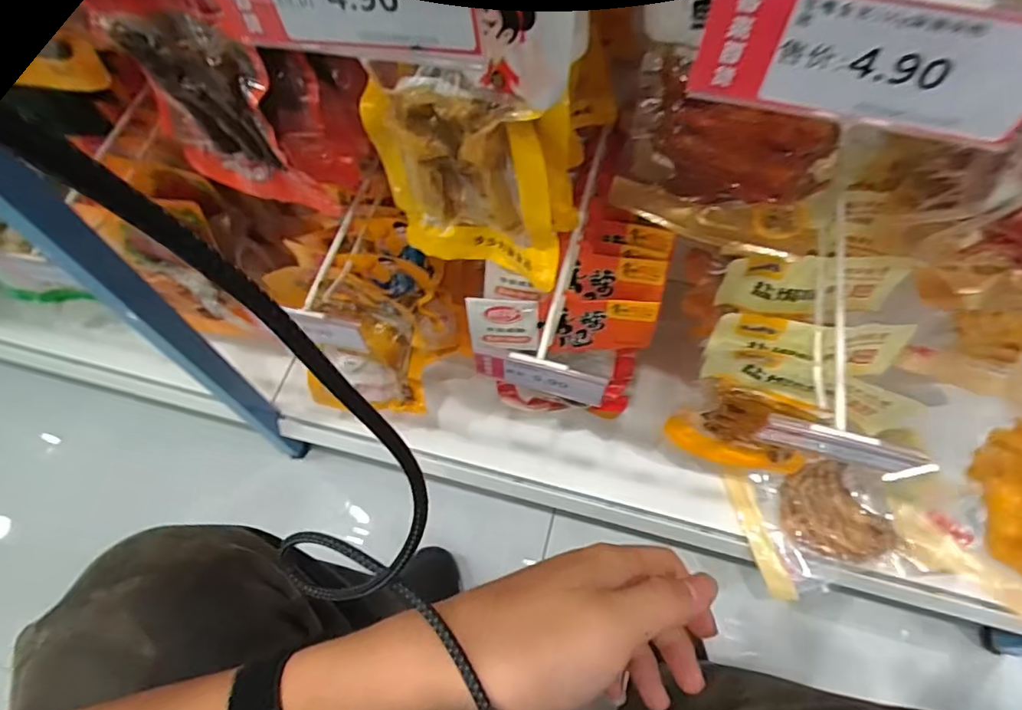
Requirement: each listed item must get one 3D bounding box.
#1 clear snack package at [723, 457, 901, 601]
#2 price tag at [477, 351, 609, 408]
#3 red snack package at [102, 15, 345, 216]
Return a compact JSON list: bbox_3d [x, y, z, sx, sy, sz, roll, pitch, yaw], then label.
[{"bbox_3d":[0.363,0.187,0.667,0.181,0.025,0.138,-14,63,-5],"label":"clear snack package"},{"bbox_3d":[0.021,0.017,0.424,0.097,0.032,0.011,13,63,8],"label":"price tag"},{"bbox_3d":[-0.207,-0.170,0.420,0.128,0.158,0.035,25,66,14],"label":"red snack package"}]

